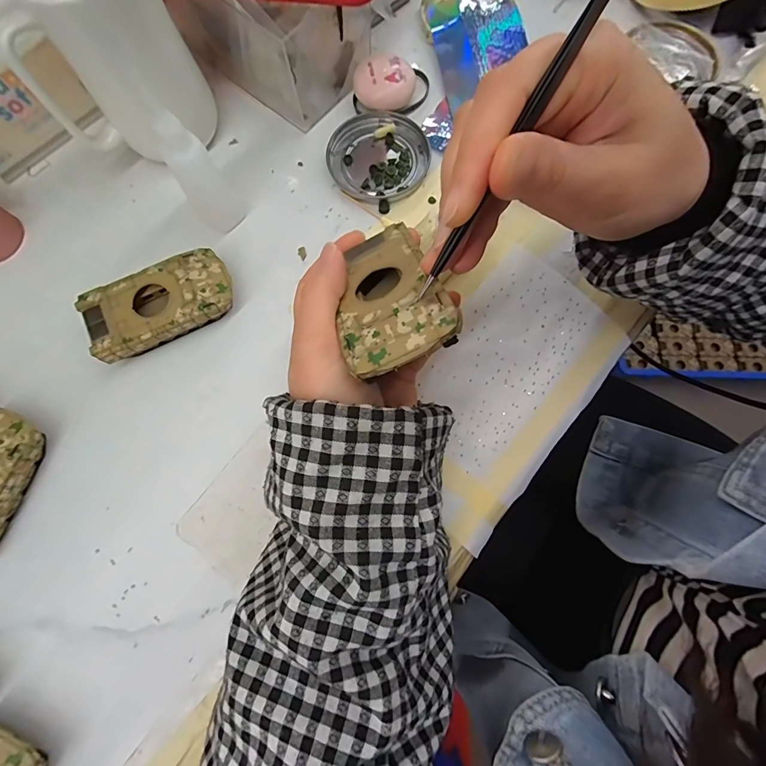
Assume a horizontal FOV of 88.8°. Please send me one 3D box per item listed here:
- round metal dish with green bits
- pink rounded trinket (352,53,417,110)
[{"bbox_3d":[-0.004,-0.179,0.308,0.078,0.008,0.075,0,77,1],"label":"round metal dish with green bits"},{"bbox_3d":[0.001,-0.239,0.314,0.048,0.021,0.038,11,77,3],"label":"pink rounded trinket"}]

